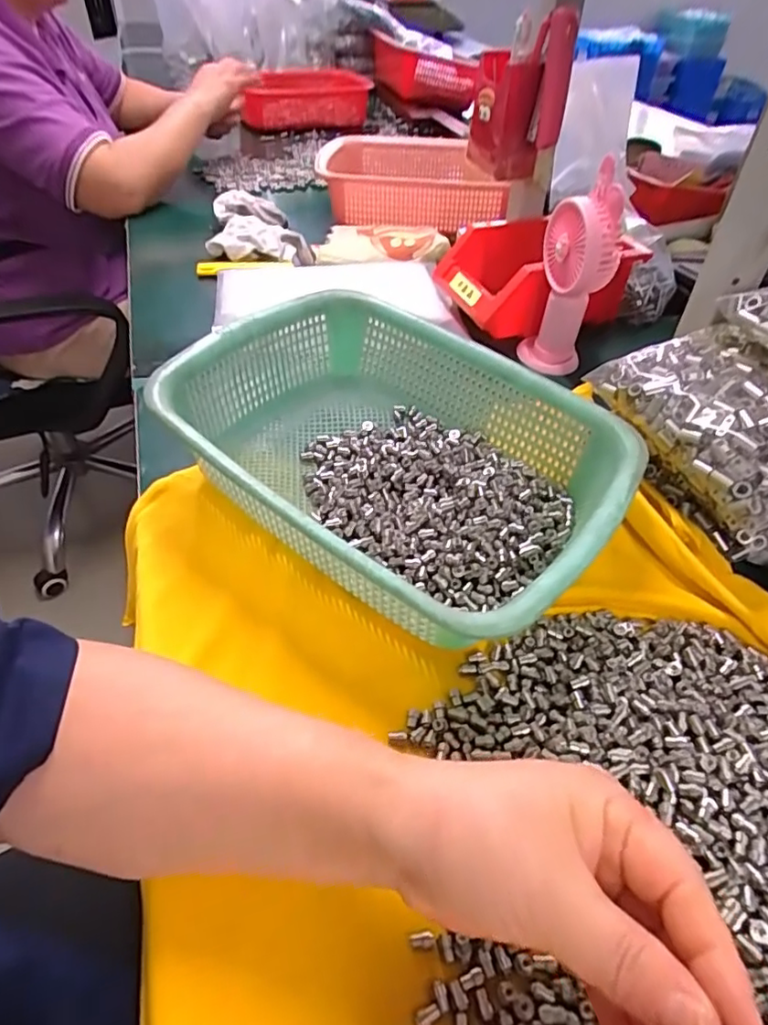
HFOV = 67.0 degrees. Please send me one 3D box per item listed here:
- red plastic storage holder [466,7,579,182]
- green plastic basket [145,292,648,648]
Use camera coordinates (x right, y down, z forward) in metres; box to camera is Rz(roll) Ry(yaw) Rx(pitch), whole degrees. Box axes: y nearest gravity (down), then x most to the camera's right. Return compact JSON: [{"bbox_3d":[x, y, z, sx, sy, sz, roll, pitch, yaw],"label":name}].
[{"bbox_3d":[0.130,-0.403,0.568,0.087,0.124,0.065,7,46,5],"label":"red plastic storage holder"},{"bbox_3d":[0.010,-0.043,0.398,0.291,0.075,0.222,32,53,26],"label":"green plastic basket"}]

